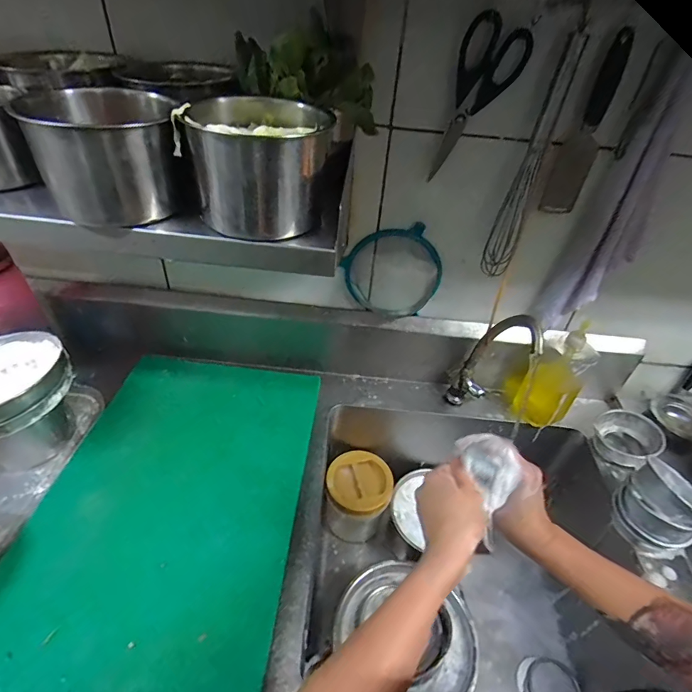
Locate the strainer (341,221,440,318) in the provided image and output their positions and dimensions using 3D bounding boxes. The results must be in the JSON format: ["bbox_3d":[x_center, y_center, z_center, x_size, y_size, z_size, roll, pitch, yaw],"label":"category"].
[{"bbox_3d":[0.085,-0.137,0.781,0.169,0.155,0.046,10,41,5],"label":"strainer"}]

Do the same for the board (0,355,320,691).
[{"bbox_3d":[-0.259,0.222,0.663,0.366,0.026,0.583,8,40,1],"label":"board"}]

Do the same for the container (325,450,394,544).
[{"bbox_3d":[0.025,0.332,0.936,0.133,0.155,0.136,3,41,-3],"label":"container"}]

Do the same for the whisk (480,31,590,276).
[{"bbox_3d":[0.268,-0.259,0.633,0.045,0.324,0.047,20,43,16],"label":"whisk"}]

